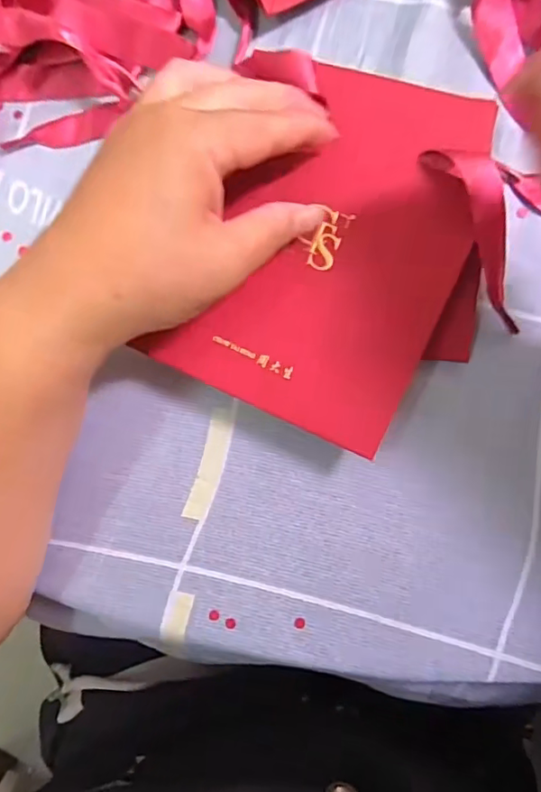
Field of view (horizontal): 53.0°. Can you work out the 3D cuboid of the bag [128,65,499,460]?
[{"bbox_3d":[0.032,-0.072,0.259,0.115,0.011,0.170,24,84,7],"label":"bag"}]

